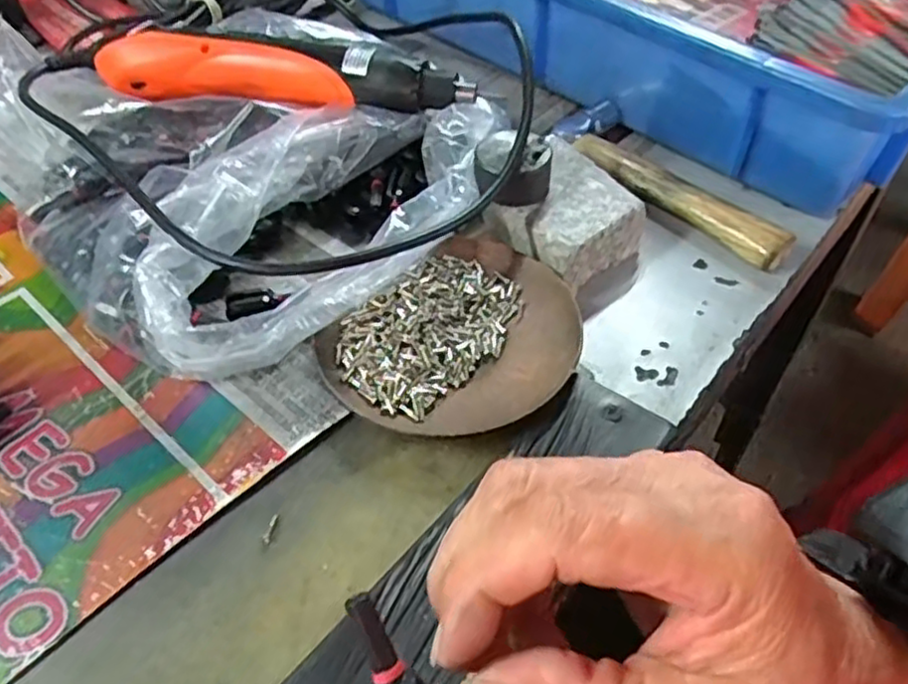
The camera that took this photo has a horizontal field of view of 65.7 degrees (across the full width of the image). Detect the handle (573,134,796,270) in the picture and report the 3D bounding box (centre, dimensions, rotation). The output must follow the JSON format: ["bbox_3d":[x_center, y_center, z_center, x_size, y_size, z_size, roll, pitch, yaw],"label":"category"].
[{"bbox_3d":[0.120,-0.079,0.385,0.018,0.020,0.132,-35,56,-26],"label":"handle"}]

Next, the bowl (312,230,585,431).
[{"bbox_3d":[0.004,0.000,0.314,0.096,0.017,0.113,36,58,28],"label":"bowl"}]

